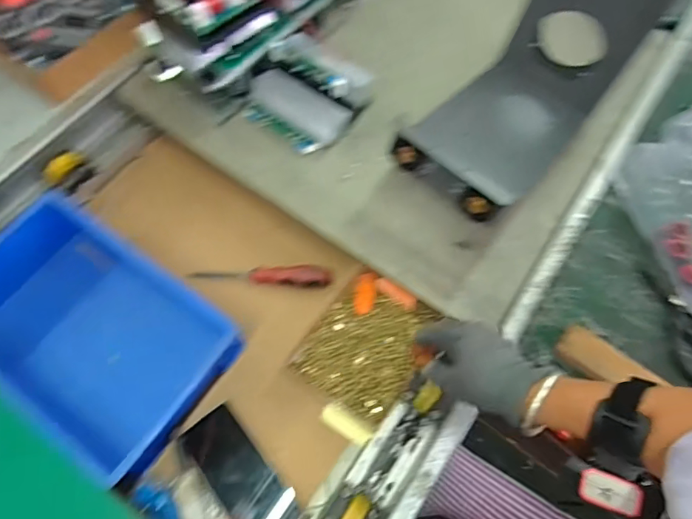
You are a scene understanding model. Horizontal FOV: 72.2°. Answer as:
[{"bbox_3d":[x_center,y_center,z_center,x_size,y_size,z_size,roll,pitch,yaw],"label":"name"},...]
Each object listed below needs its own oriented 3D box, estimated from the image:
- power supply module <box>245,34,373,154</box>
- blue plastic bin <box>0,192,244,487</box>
[{"bbox_3d":[-0.053,-0.219,0.626,0.142,0.066,0.120,36,71,12],"label":"power supply module"},{"bbox_3d":[-0.305,0.078,0.557,0.313,0.074,0.215,33,70,11],"label":"blue plastic bin"}]

